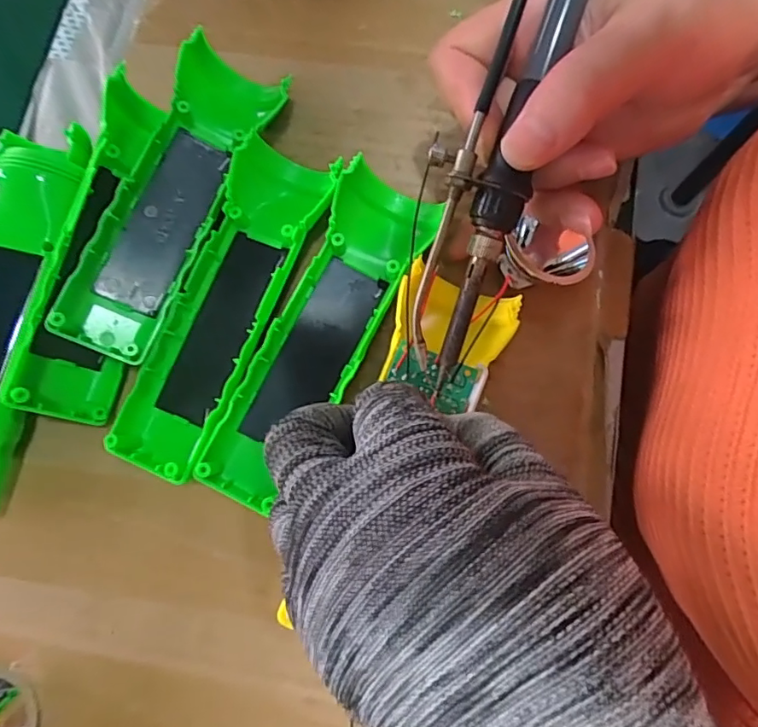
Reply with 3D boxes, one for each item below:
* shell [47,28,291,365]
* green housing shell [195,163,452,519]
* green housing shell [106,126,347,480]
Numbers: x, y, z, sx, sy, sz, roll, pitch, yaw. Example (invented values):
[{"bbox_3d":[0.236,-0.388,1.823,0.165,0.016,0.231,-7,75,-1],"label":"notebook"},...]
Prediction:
[{"bbox_3d":[-0.098,-0.080,0.258,0.048,0.031,0.160,23,78,6],"label":"shell"},{"bbox_3d":[-0.025,-0.014,0.243,0.048,0.027,0.160,24,78,6],"label":"green housing shell"},{"bbox_3d":[-0.073,-0.031,0.250,0.050,0.025,0.163,25,79,6],"label":"green housing shell"}]

